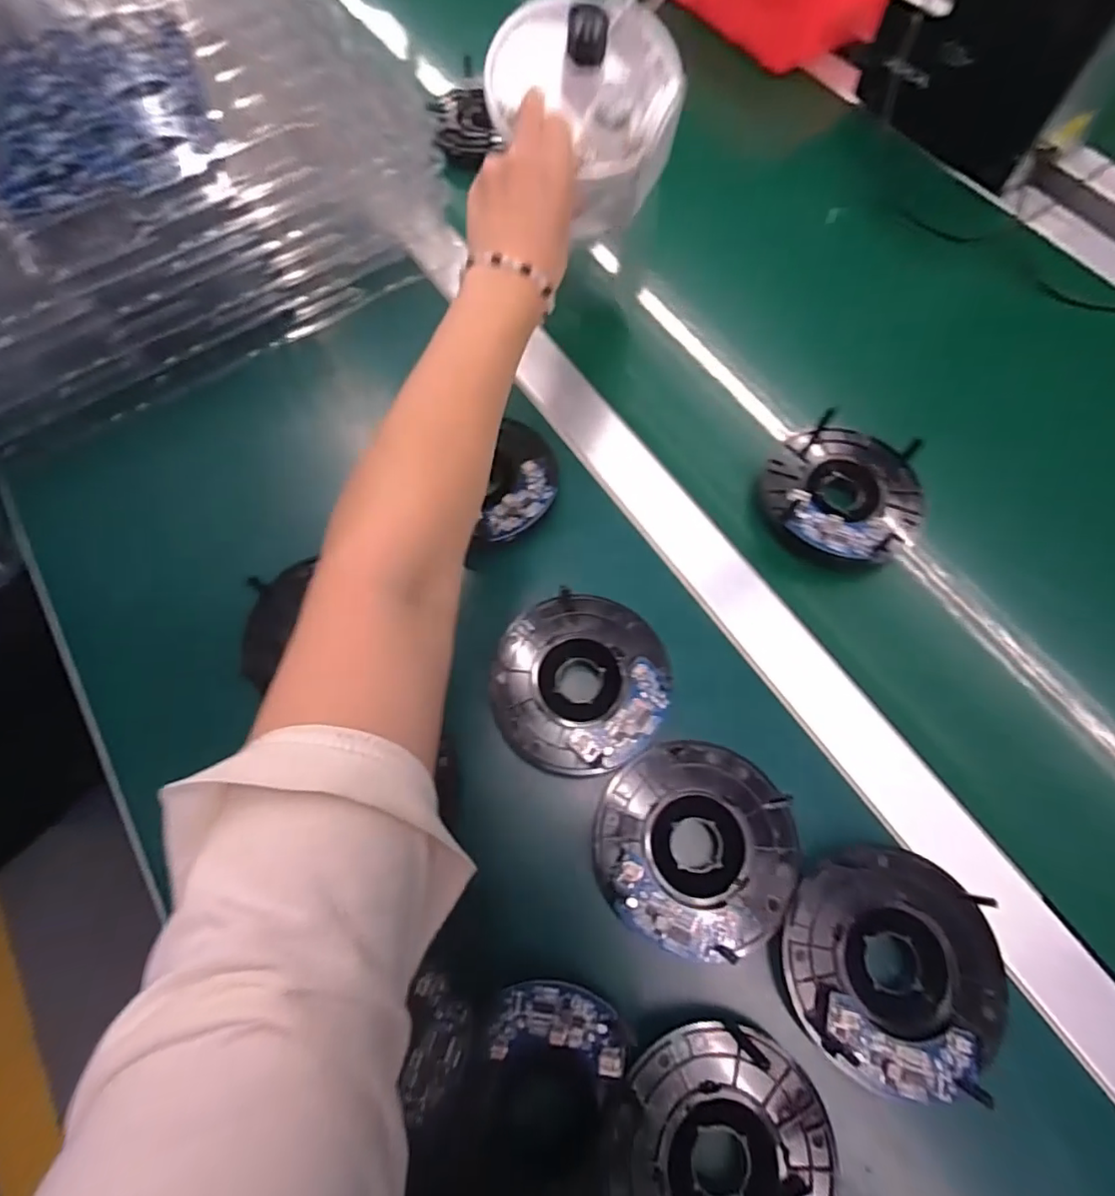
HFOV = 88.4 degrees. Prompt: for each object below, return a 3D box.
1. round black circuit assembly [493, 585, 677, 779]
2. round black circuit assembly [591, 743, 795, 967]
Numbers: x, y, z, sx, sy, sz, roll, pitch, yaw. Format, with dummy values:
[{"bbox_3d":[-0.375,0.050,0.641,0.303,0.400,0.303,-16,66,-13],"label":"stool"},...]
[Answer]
[{"bbox_3d":[0.013,0.048,0.329,0.100,0.021,0.098,0,69,1],"label":"round black circuit assembly"},{"bbox_3d":[0.073,0.128,0.299,0.101,0.020,0.097,0,69,1],"label":"round black circuit assembly"}]

